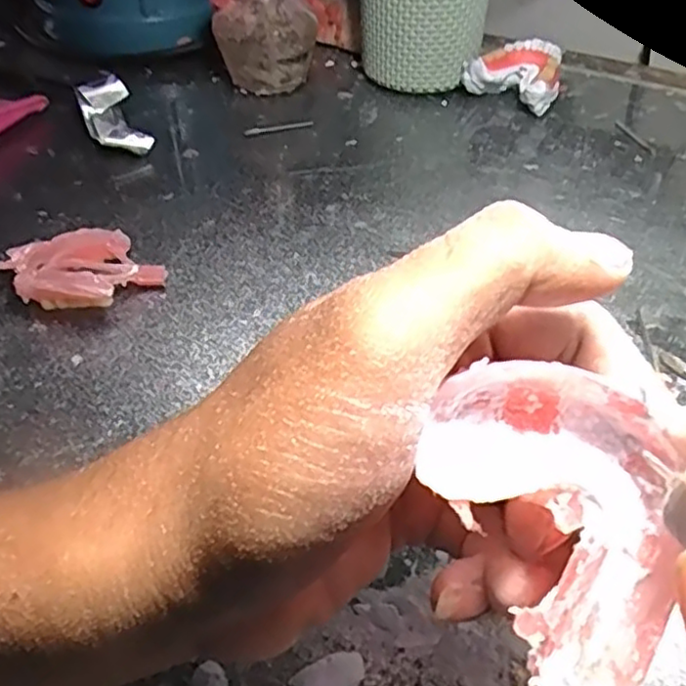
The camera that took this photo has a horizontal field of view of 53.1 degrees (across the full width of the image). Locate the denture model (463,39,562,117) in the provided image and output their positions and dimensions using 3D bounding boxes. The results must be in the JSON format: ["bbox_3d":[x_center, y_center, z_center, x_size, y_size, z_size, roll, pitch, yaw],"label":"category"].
[{"bbox_3d":[0.125,-0.189,0.488,0.063,0.035,0.049,30,52,27],"label":"denture model"}]

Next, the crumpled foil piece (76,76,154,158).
[{"bbox_3d":[-0.151,-0.146,0.449,0.033,0.030,0.065,-19,48,-18],"label":"crumpled foil piece"}]

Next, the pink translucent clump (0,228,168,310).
[{"bbox_3d":[-0.137,-0.039,0.342,0.086,0.024,0.063,16,47,16],"label":"pink translucent clump"}]

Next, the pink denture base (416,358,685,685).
[{"bbox_3d":[0.047,0.034,0.142,0.053,0.022,0.067,-24,78,-29],"label":"pink denture base"}]

